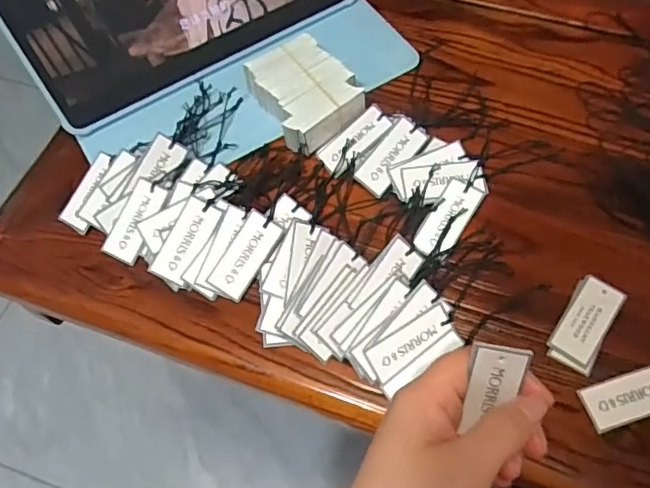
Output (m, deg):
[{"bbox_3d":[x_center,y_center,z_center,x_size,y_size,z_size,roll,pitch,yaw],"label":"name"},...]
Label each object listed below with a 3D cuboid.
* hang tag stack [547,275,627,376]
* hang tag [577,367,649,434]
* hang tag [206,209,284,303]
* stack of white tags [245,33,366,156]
[{"bbox_3d":[0.161,0.048,0.350,0.028,0.006,0.060,29,68,17],"label":"hang tag stack"},{"bbox_3d":[0.179,0.088,0.329,0.057,0.004,0.026,-17,63,-6],"label":"hang tag"},{"bbox_3d":[-0.052,0.007,0.375,0.025,0.004,0.058,32,80,-1],"label":"hang tag"},{"bbox_3d":[-0.016,-0.113,0.427,0.064,0.027,0.083,-34,65,-14],"label":"stack of white tags"}]

